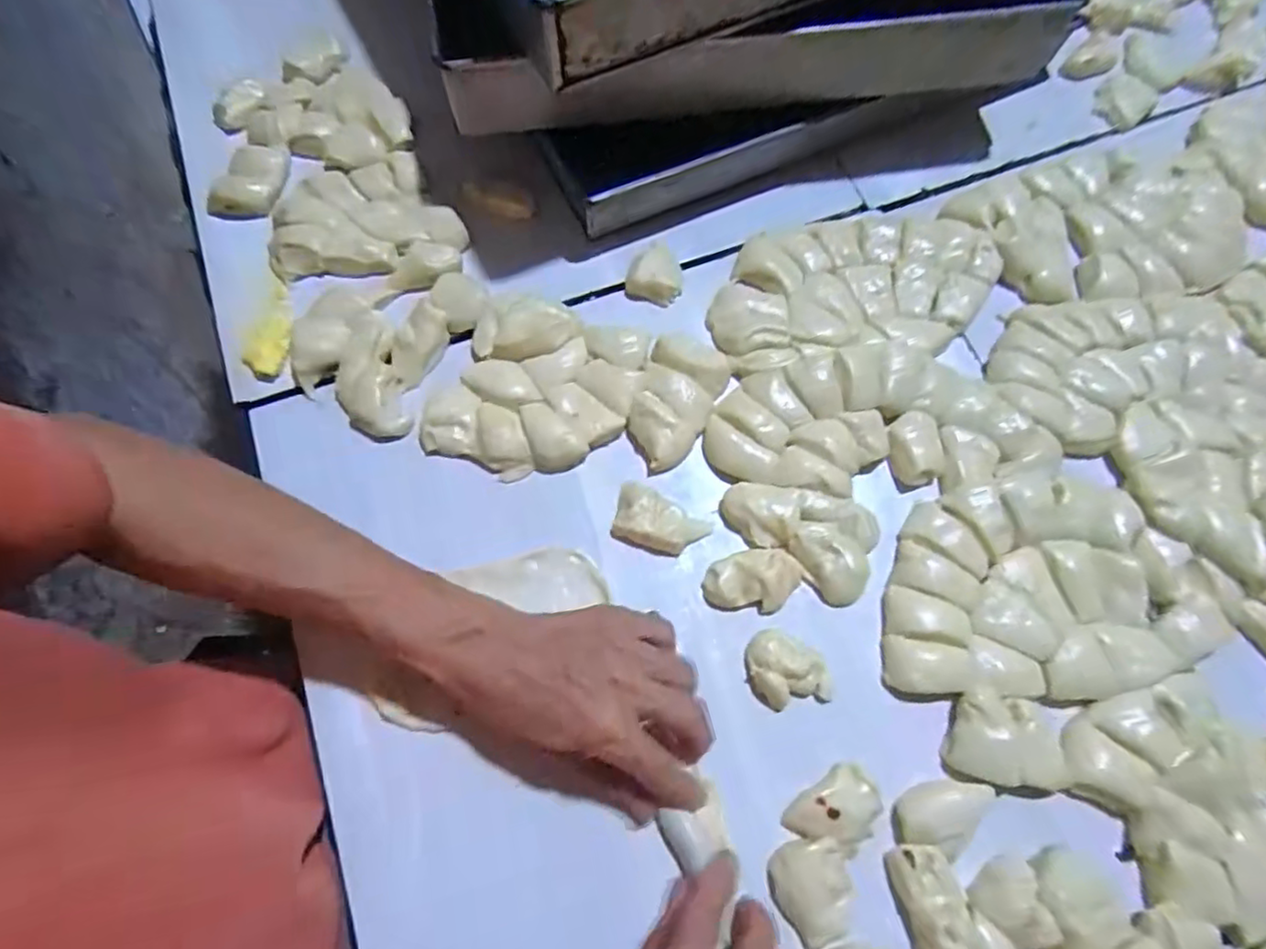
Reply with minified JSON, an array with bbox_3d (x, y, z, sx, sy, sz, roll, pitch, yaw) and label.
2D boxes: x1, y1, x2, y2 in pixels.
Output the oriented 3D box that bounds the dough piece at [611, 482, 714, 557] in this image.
[{"bbox_3d":[0.016,0.032,0.407,0.060,0.014,0.035,28,72,10],"label":"dough piece"}]

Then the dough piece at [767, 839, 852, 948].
[{"bbox_3d":[0.096,0.222,0.339,0.040,0.013,0.049,-11,70,-4],"label":"dough piece"}]

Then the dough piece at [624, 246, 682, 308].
[{"bbox_3d":[0.017,-0.149,0.467,0.041,0.020,0.040,14,70,5],"label":"dough piece"}]

